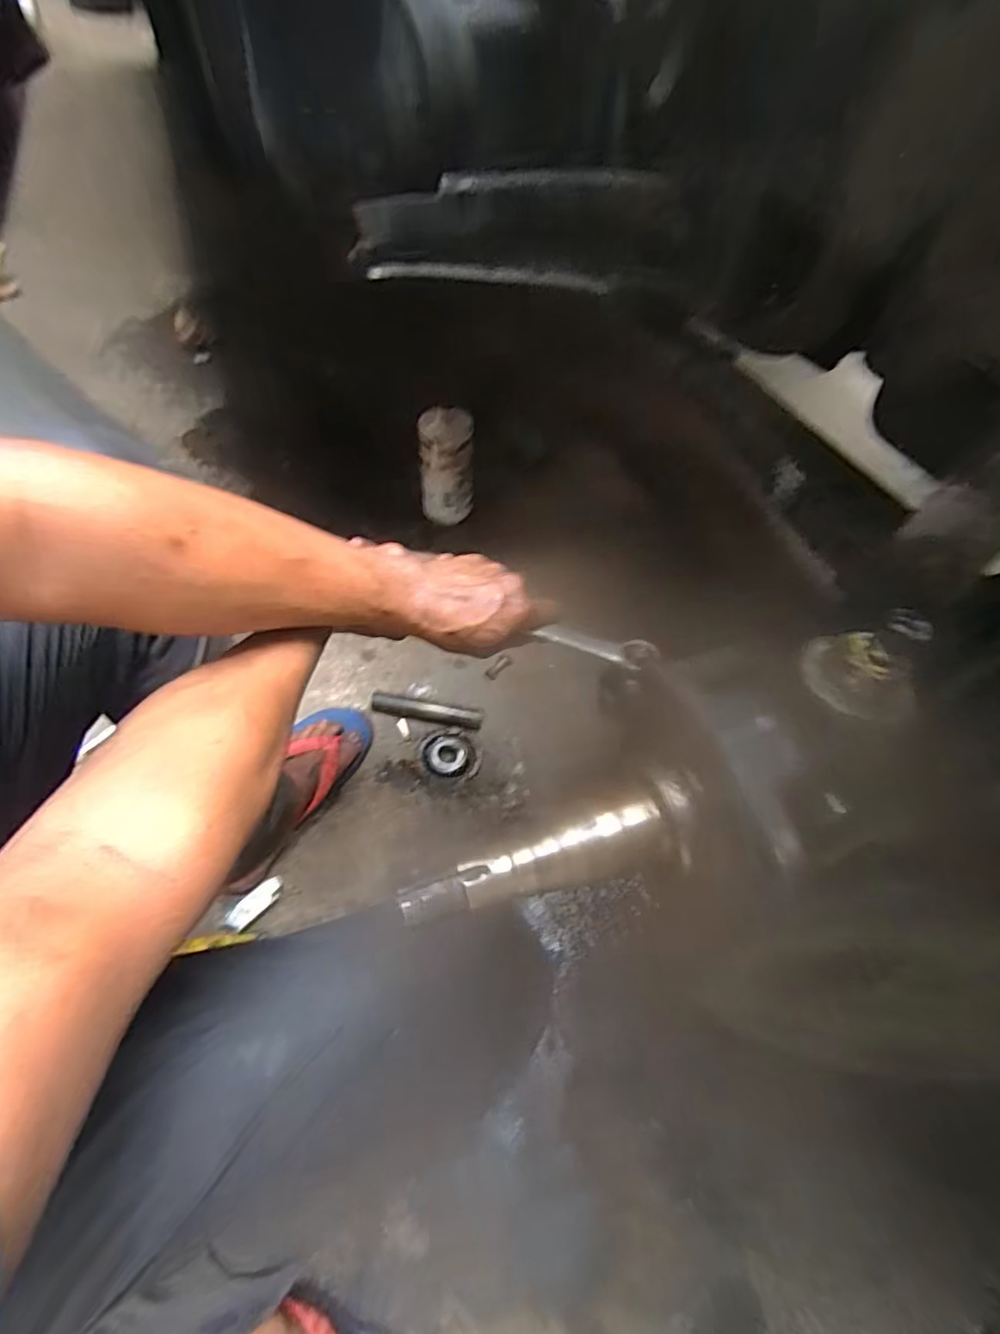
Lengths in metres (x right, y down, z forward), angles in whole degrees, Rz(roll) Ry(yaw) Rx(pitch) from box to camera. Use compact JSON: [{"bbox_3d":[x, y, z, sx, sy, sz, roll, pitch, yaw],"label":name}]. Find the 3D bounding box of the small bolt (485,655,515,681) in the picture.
[{"bbox_3d":[-0.001,0.001,0.905,0.049,0.011,0.016,-41,64,-4],"label":"small bolt"}]

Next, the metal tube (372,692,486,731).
[{"bbox_3d":[-0.101,0.062,0.847,0.156,0.020,0.027,9,56,2],"label":"metal tube"}]

